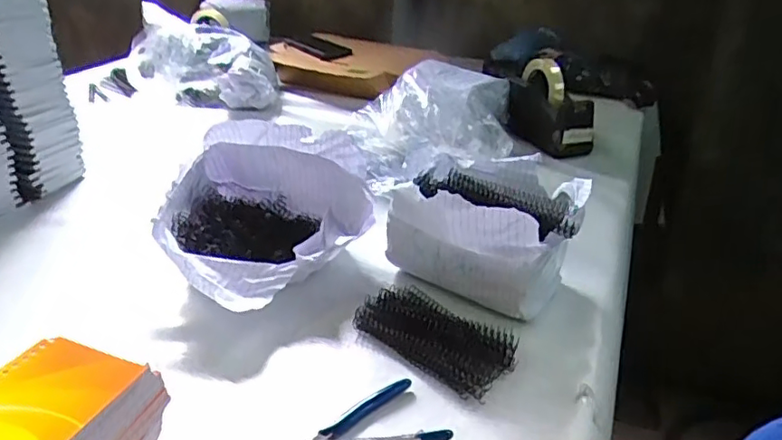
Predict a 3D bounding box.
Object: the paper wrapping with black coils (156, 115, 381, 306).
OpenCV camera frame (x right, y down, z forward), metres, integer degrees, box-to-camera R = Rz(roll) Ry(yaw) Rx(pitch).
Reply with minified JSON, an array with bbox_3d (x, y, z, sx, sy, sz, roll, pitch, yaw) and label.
[{"bbox_3d":[-0.146,-0.013,0.674,0.231,0.134,0.259,-11,31,-20],"label":"paper wrapping with black coils"}]

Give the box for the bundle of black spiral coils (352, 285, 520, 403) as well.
[{"bbox_3d":[0.042,0.108,0.564,0.153,0.026,0.079,24,37,35],"label":"bundle of black spiral coils"}]

